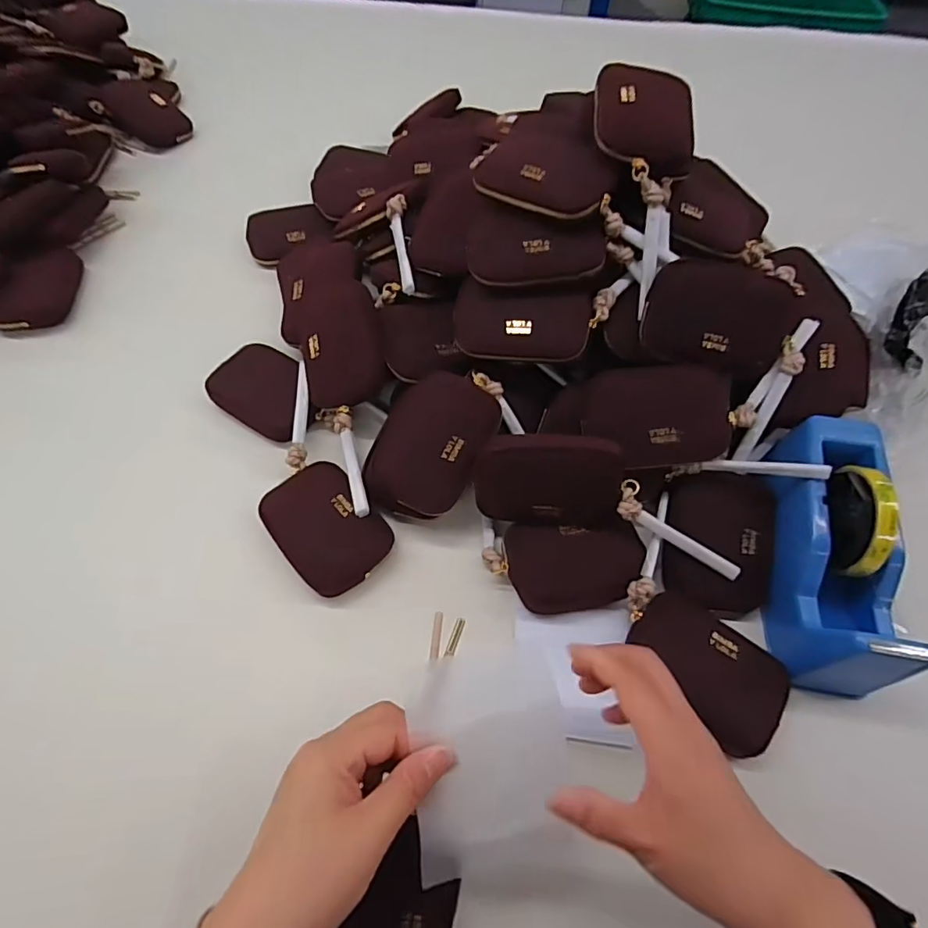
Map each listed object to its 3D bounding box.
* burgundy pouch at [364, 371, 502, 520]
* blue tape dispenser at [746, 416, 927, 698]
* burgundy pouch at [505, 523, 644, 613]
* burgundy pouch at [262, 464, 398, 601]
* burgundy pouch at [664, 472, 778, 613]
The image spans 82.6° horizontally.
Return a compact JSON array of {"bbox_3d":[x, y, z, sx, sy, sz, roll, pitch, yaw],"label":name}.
[{"bbox_3d":[-0.031,-0.016,0.454,0.094,0.033,0.129,26,86,15],"label":"burgundy pouch"},{"bbox_3d":[0.287,0.064,0.403,0.079,0.093,0.211,9,72,5],"label":"blue tape dispenser"},{"bbox_3d":[0.092,0.086,0.438,0.111,0.031,0.071,2,59,1],"label":"burgundy pouch"},{"bbox_3d":[-0.120,0.053,0.460,0.078,0.023,0.117,-35,66,-20],"label":"burgundy pouch"},{"bbox_3d":[0.216,0.063,0.445,0.085,0.027,0.112,9,59,4],"label":"burgundy pouch"}]

